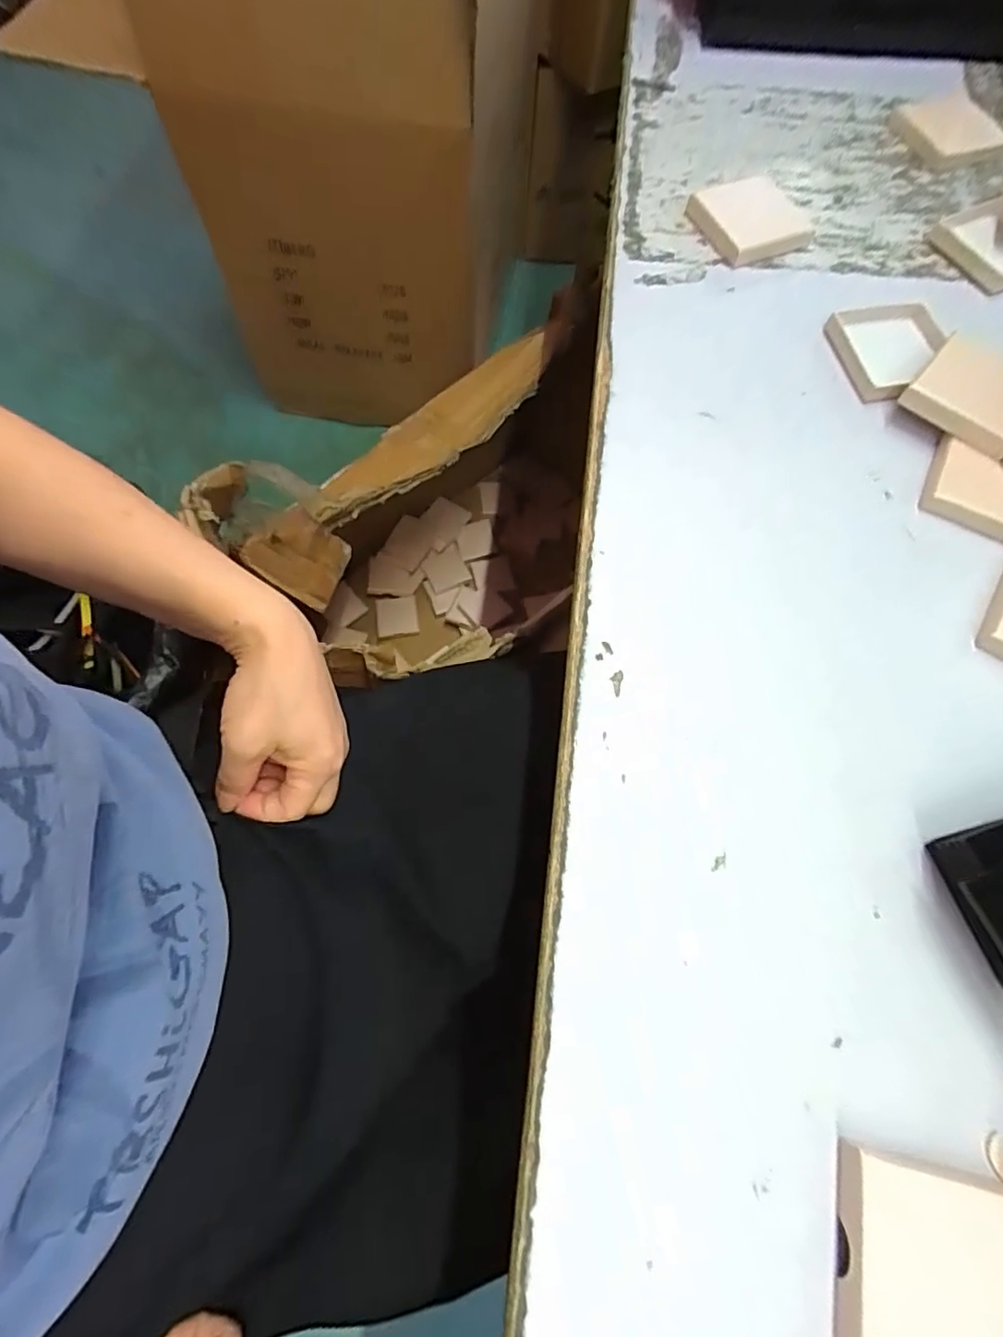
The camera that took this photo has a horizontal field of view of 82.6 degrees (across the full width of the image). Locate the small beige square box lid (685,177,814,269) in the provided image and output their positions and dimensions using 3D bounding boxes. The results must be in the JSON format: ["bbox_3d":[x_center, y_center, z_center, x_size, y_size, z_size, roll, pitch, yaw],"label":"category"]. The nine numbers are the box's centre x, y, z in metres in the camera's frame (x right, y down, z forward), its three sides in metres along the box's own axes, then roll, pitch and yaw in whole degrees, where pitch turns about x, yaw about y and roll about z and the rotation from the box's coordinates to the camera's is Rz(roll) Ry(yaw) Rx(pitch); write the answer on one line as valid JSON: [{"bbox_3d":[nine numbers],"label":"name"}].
[{"bbox_3d":[0.204,-0.366,0.466,0.085,0.014,0.084,-25,72,-11],"label":"small beige square box lid"}]

